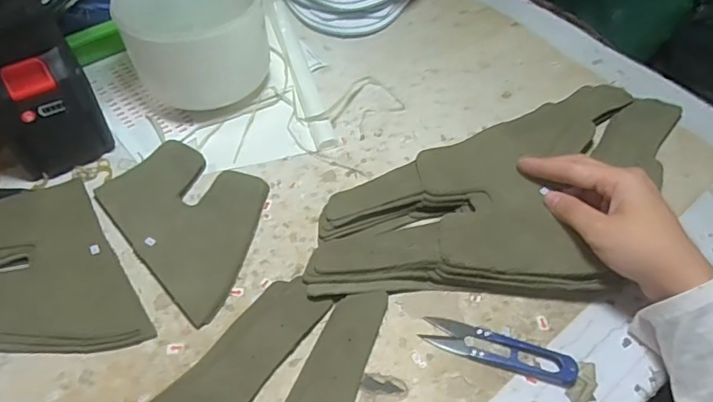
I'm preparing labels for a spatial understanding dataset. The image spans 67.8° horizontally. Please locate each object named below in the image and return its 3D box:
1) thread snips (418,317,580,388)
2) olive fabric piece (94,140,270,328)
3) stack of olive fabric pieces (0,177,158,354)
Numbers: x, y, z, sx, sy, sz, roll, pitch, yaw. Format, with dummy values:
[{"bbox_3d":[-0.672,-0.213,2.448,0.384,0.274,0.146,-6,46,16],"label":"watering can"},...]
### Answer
[{"bbox_3d":[0.097,0.101,0.361,0.102,0.010,0.023,15,55,9],"label":"thread snips"},{"bbox_3d":[-0.128,0.010,0.423,0.107,0.008,0.156,-38,63,-26],"label":"olive fabric piece"},{"bbox_3d":[-0.232,0.056,0.380,0.110,0.013,0.156,-28,59,-21],"label":"stack of olive fabric pieces"}]

